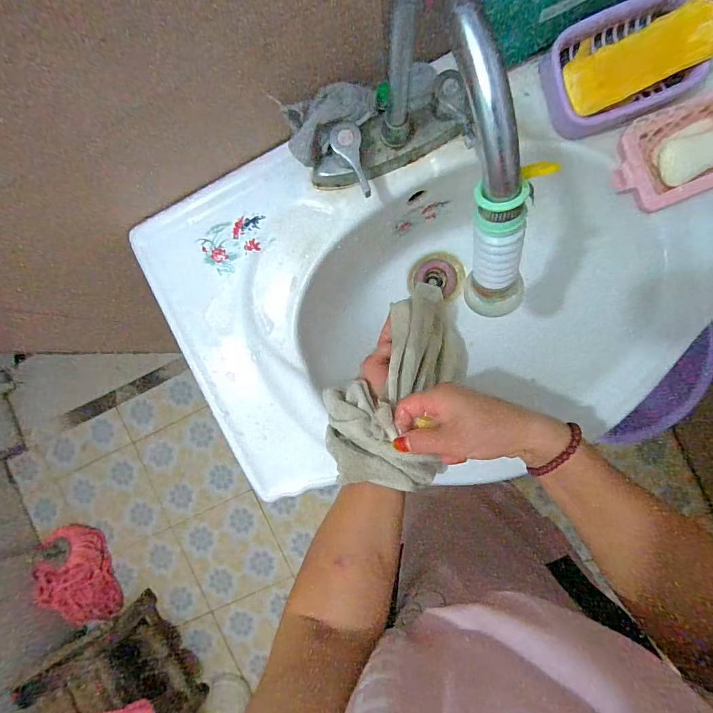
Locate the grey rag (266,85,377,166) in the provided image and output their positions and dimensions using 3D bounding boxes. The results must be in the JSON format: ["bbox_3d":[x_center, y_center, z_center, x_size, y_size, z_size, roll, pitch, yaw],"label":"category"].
[{"bbox_3d":[-0.027,-0.224,0.361,0.087,0.032,0.050,-28,88,6],"label":"grey rag"}]

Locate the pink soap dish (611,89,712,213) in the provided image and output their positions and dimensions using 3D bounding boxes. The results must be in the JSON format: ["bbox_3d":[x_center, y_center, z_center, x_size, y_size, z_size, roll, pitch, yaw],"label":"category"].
[{"bbox_3d":[0.317,-0.196,0.365,0.142,0.035,0.081,-21,88,6],"label":"pink soap dish"}]

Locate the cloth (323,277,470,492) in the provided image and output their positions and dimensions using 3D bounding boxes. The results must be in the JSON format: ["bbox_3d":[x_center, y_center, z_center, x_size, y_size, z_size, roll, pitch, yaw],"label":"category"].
[{"bbox_3d":[0.061,0.020,0.418,0.122,0.079,0.253,32,54,5],"label":"cloth"}]

